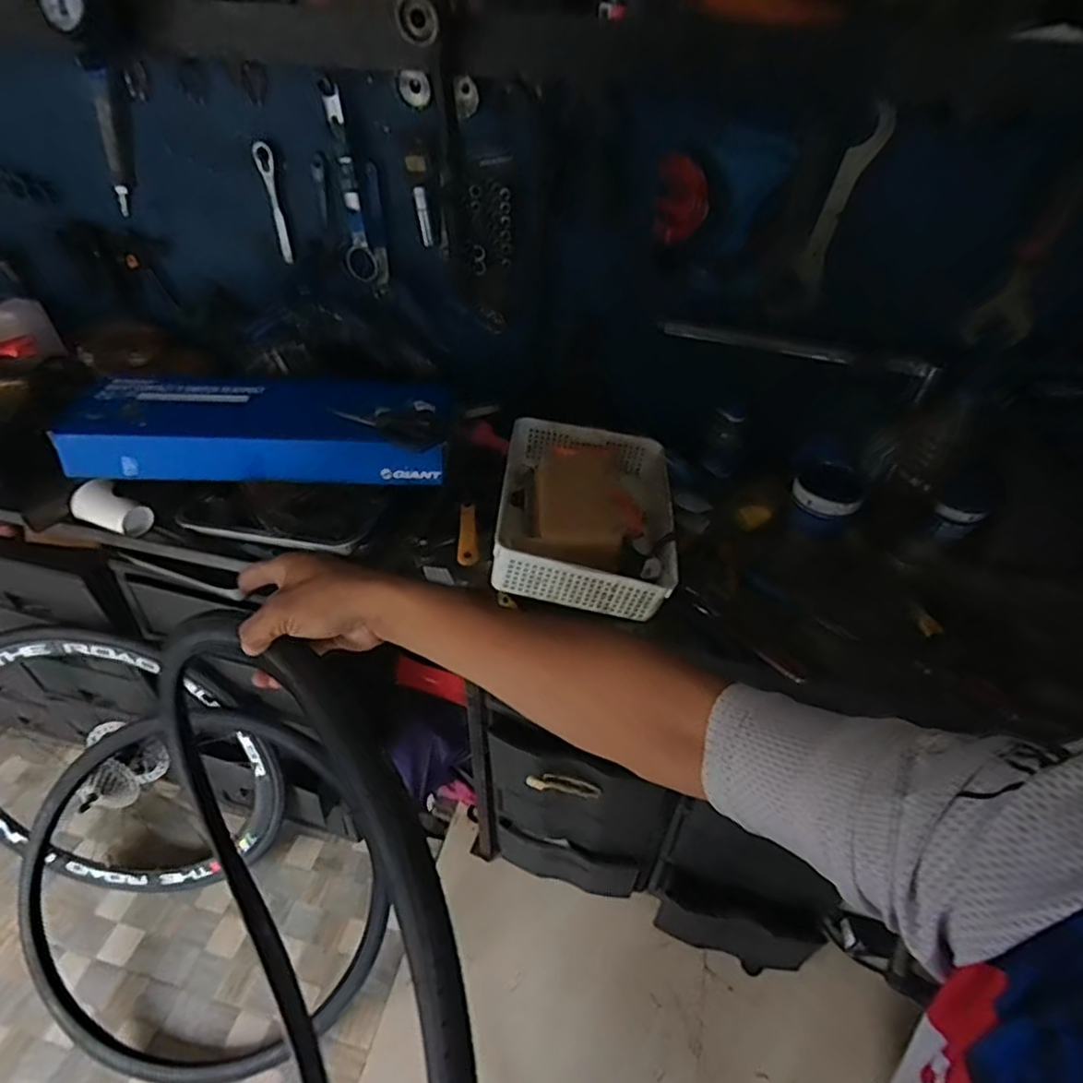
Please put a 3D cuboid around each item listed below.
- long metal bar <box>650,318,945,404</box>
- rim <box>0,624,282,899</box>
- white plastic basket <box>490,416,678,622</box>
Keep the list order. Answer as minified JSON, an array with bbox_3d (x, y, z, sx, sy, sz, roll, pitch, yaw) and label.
[{"bbox_3d":[0.382,-0.285,0.980,0.409,0.050,0.028,15,41,10],"label":"long metal bar"},{"bbox_3d":[-0.875,0.474,1.330,0.681,0.738,0.135,19,23,-7],"label":"rim"},{"bbox_3d":[0.066,-0.045,0.977,0.253,0.100,0.331,5,43,3],"label":"white plastic basket"}]

